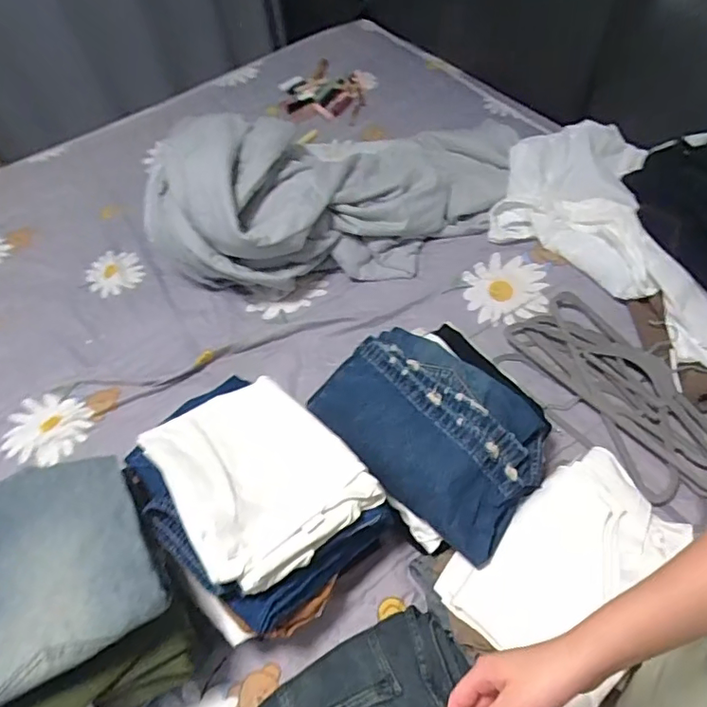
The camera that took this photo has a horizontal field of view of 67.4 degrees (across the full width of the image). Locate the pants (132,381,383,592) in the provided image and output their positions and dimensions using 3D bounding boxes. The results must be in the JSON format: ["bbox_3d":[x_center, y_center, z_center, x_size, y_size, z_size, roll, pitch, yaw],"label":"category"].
[{"bbox_3d":[-0.131,0.144,0.707,0.225,0.069,0.283,-33,58,-20],"label":"pants"}]

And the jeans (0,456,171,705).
[{"bbox_3d":[-0.372,0.236,0.580,0.264,0.034,0.254,-22,44,-24],"label":"jeans"}]

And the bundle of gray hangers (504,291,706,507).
[{"bbox_3d":[0.451,0.059,0.909,0.176,0.025,0.413,-25,57,-12],"label":"bundle of gray hangers"}]

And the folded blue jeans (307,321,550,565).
[{"bbox_3d":[0.109,0.098,0.796,0.353,0.063,0.237,35,62,25],"label":"folded blue jeans"}]

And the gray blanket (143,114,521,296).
[{"bbox_3d":[-0.030,-0.365,1.175,0.804,0.259,0.472,-16,54,-21],"label":"gray blanket"}]

